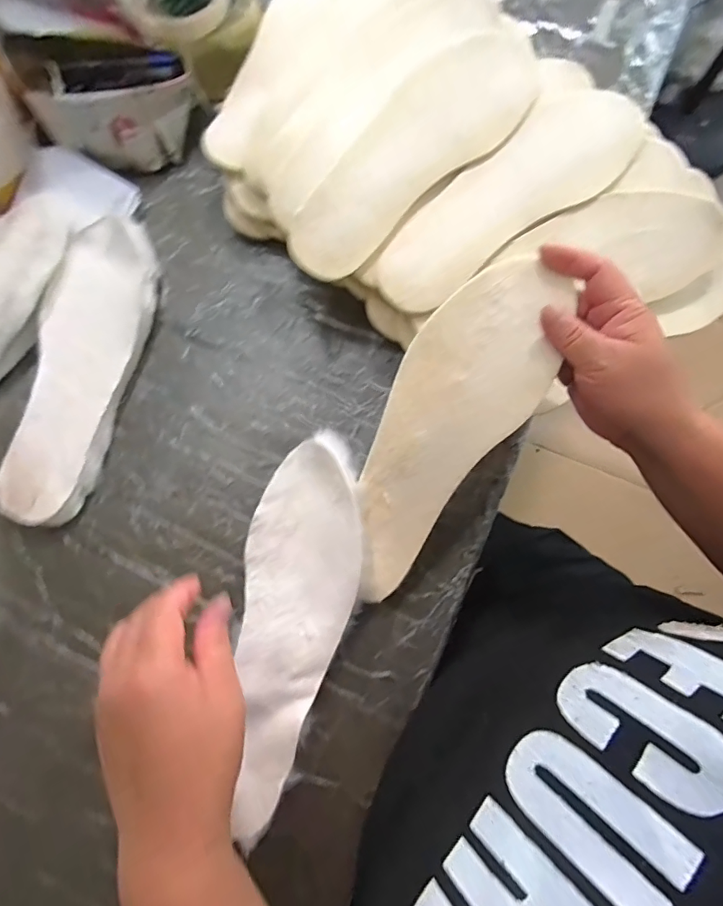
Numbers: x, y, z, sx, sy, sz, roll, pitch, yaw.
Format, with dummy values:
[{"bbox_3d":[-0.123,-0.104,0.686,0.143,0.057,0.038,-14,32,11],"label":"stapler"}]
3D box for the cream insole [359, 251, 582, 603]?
[{"bbox_3d":[0.058,-0.014,0.342,0.091,0.016,0.253,28,101,7],"label":"cream insole"}]

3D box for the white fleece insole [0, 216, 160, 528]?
[{"bbox_3d":[-0.246,-0.077,0.420,0.089,0.021,0.272,13,78,4],"label":"white fleece insole"}]

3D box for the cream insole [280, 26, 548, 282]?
[{"bbox_3d":[0.044,-0.255,0.393,0.269,0.016,0.089,-41,89,-6],"label":"cream insole"}]

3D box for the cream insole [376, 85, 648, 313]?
[{"bbox_3d":[0.126,-0.213,0.398,0.264,0.017,0.079,-40,89,-7],"label":"cream insole"}]

